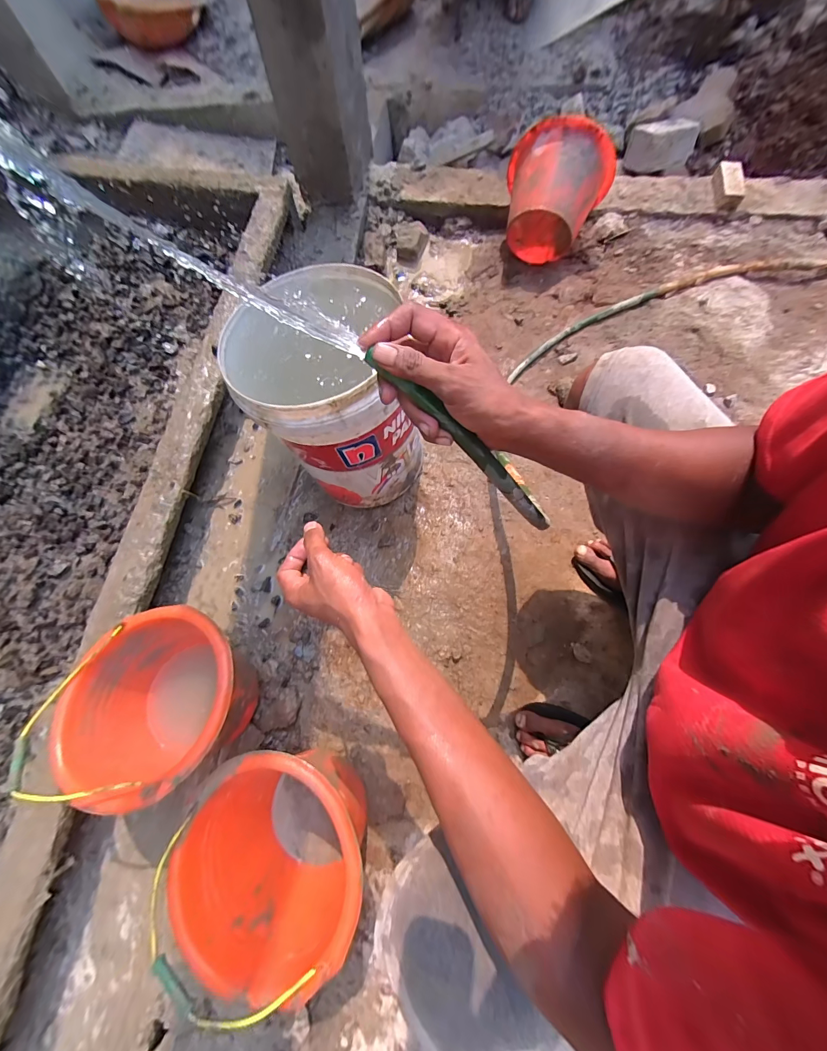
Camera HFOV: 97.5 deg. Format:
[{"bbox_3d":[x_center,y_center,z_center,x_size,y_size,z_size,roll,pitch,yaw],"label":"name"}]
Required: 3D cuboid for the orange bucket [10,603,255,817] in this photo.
[{"bbox_3d":[-0.420,0.290,0.636,0.272,0.218,0.267,-1,72,2],"label":"orange bucket"}]

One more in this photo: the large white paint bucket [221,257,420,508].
[{"bbox_3d":[-0.151,-0.234,0.702,0.283,0.341,0.317,-18,72,-4],"label":"large white paint bucket"}]

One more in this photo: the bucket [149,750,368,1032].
[{"bbox_3d":[-0.217,0.492,0.565,0.287,0.234,0.263,-1,72,2],"label":"bucket"}]

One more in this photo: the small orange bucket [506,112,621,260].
[{"bbox_3d":[0.383,-0.867,0.961,0.261,0.239,0.211,8,73,4],"label":"small orange bucket"}]

